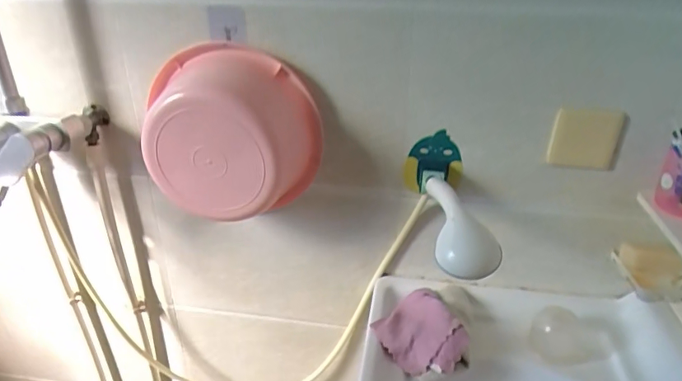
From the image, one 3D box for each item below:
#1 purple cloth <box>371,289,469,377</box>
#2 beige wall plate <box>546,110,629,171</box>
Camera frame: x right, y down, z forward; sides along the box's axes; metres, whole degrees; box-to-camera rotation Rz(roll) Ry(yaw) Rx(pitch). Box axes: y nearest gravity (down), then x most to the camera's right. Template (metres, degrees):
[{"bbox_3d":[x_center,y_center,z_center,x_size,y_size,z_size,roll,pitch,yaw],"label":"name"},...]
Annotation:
[{"bbox_3d":[0.116,0.215,0.735,0.125,0.049,0.154,-7,29,-13],"label":"purple cloth"},{"bbox_3d":[0.362,-0.073,0.698,0.097,0.087,0.009,5,29,8],"label":"beige wall plate"}]

